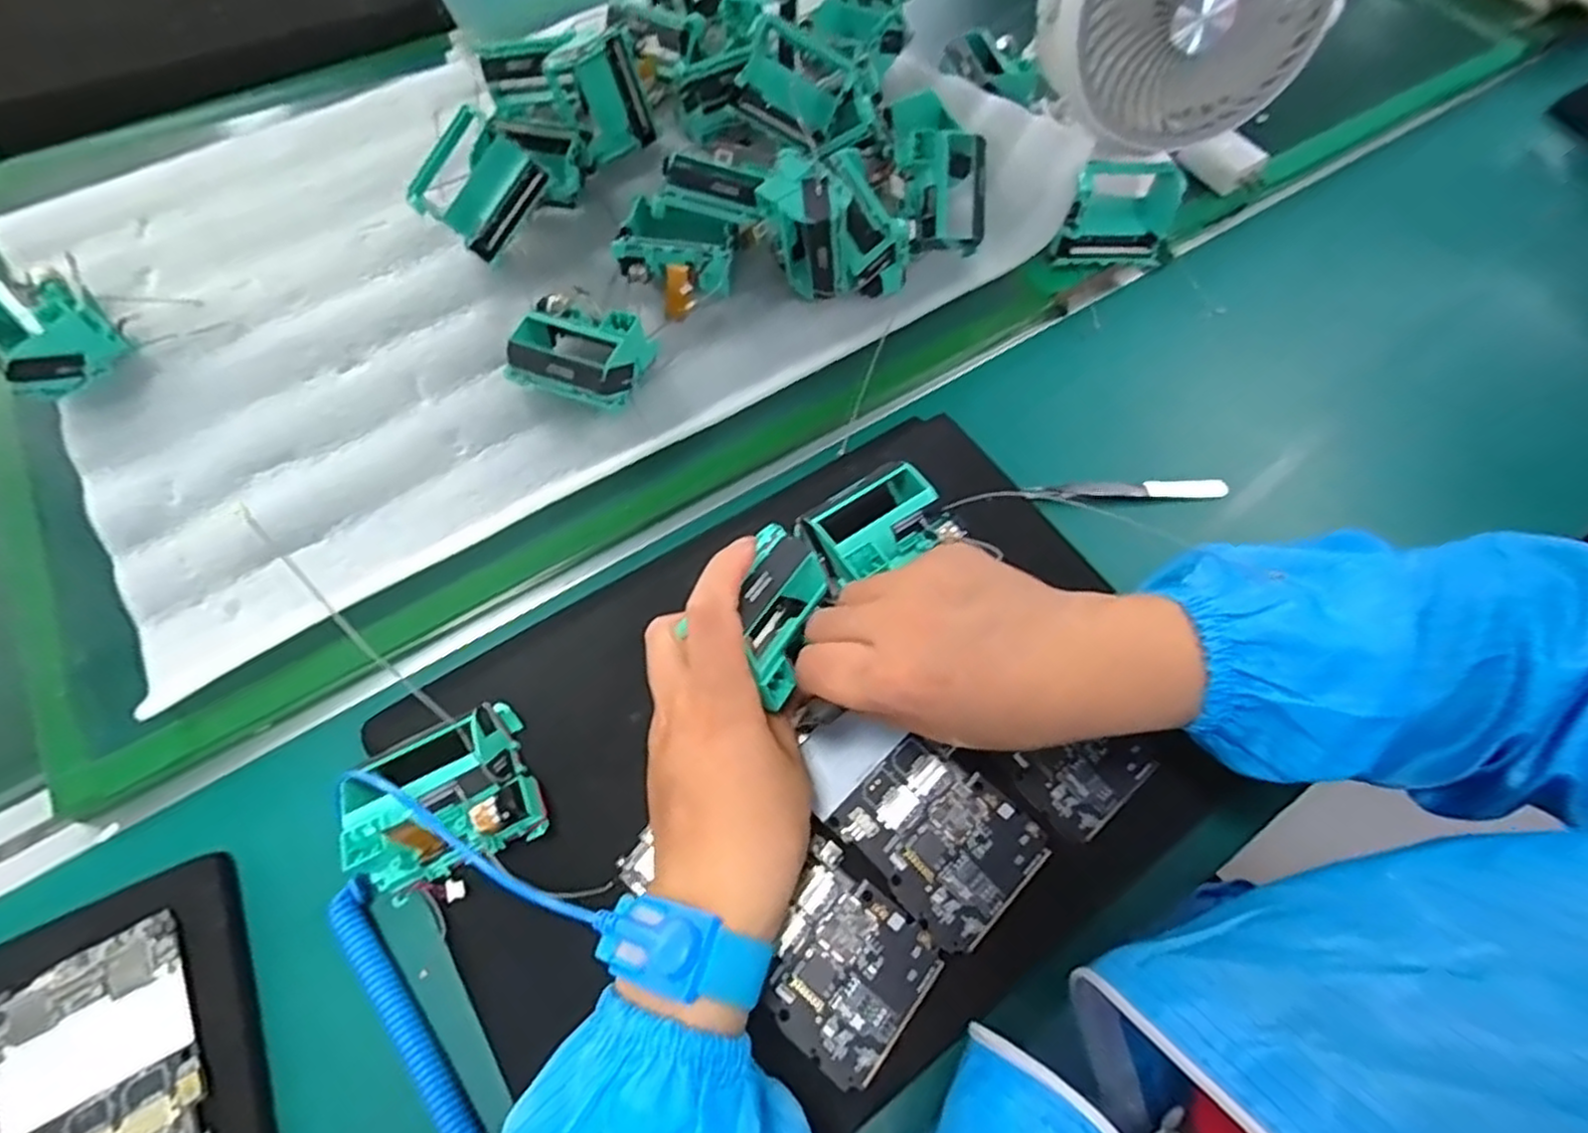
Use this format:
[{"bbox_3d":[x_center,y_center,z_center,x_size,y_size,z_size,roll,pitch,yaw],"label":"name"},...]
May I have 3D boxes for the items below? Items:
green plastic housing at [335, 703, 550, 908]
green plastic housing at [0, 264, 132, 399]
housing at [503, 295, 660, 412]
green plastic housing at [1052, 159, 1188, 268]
[{"bbox_3d":[-0.152,0.098,0.313,0.074,0.051,0.068,-23,66,-11],"label":"green plastic housing"},{"bbox_3d":[-0.429,-0.135,0.415,0.061,0.038,0.077,-38,70,-16],"label":"green plastic housing"},{"bbox_3d":[-0.121,-0.119,0.412,0.068,0.038,0.061,21,66,10],"label":"housing"},{"bbox_3d":[0.216,-0.232,0.479,0.088,0.057,0.038,-8,64,-4],"label":"green plastic housing"}]

